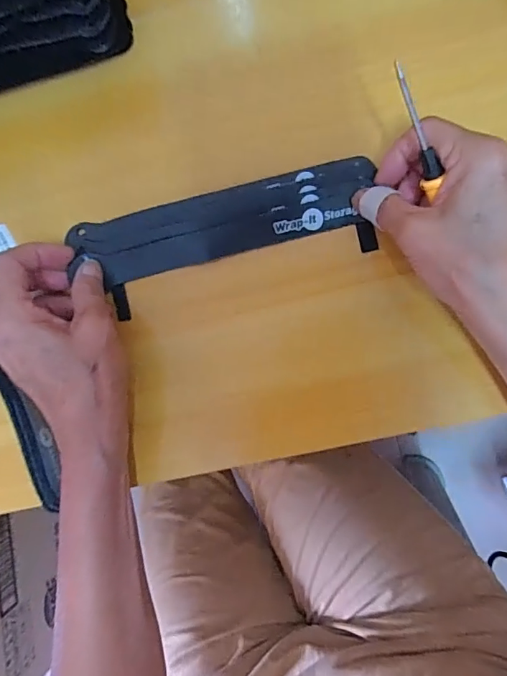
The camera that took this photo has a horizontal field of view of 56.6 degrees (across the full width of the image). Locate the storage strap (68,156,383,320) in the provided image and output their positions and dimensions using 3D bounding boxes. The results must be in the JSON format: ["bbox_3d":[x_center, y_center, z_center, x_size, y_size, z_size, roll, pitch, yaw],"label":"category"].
[{"bbox_3d":[-0.020,-0.065,0.298,0.189,0.009,0.059,-13,88,6],"label":"storage strap"}]

